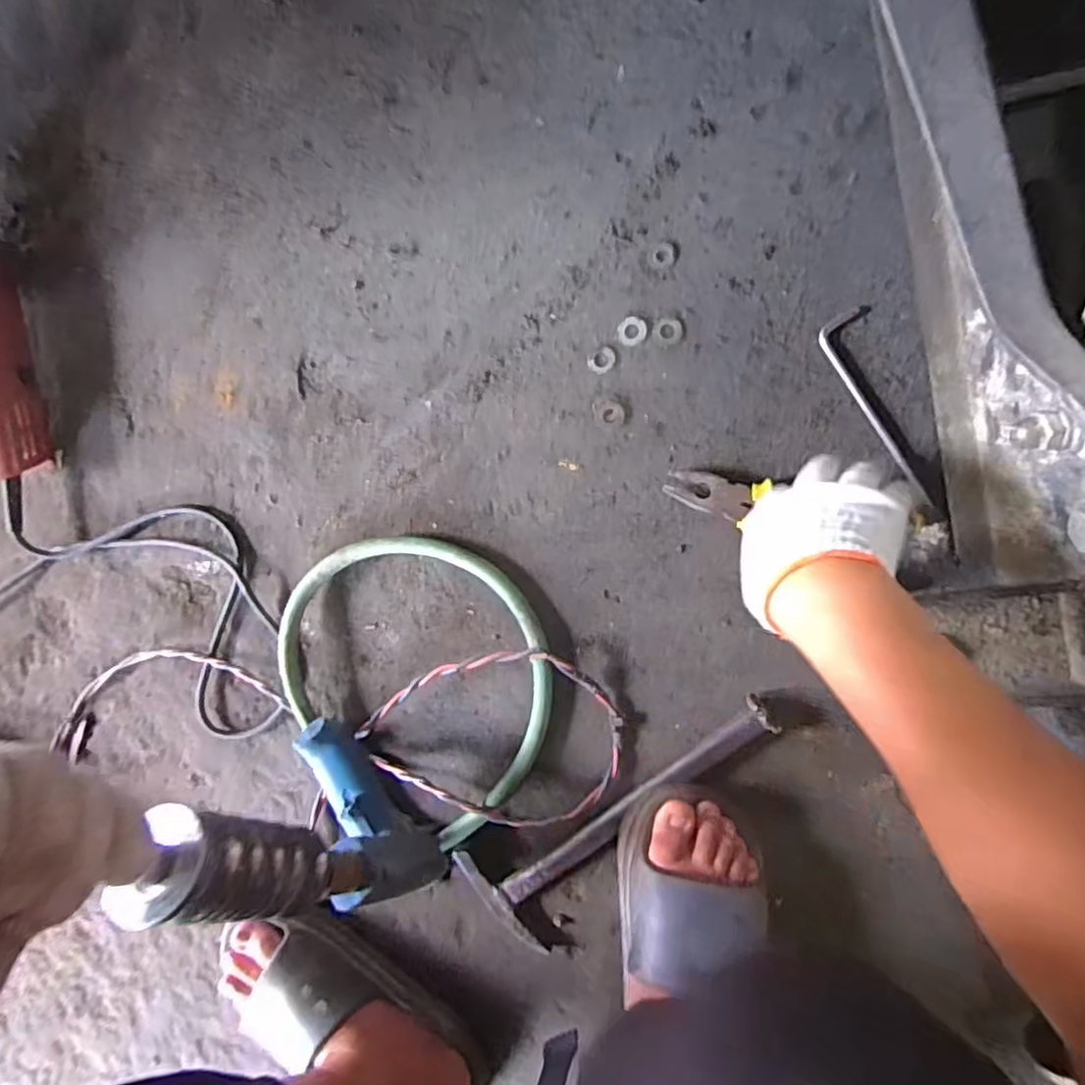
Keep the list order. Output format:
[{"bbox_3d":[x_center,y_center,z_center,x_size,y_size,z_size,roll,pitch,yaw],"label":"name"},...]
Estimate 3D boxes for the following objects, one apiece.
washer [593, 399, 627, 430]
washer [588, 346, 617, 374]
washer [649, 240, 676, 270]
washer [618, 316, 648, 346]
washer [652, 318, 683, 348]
[{"bbox_3d":[0.058,-0.110,0.558,0.027,0.004,0.025,-7,94,9],"label":"washer"},{"bbox_3d":[0.051,-0.154,0.555,0.024,0.004,0.021,-38,89,10],"label":"washer"},{"bbox_3d":[0.100,-0.238,0.542,0.021,0.004,0.022,8,97,7],"label":"washer"},{"bbox_3d":[0.075,-0.177,0.548,0.025,0.004,0.023,1,96,8],"label":"washer"},{"bbox_3d":[0.104,-0.175,0.545,0.025,0.004,0.024,1,96,8],"label":"washer"}]

